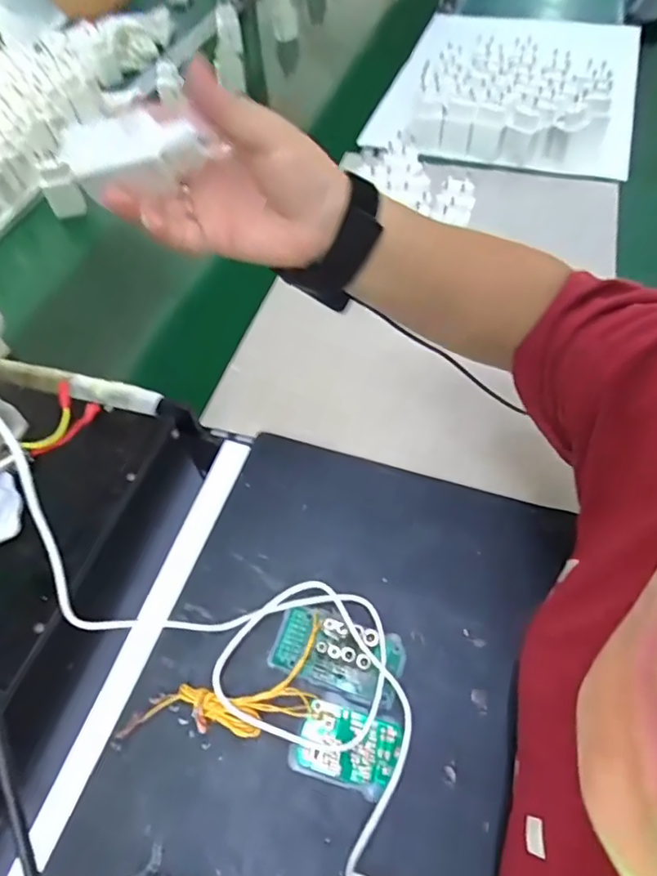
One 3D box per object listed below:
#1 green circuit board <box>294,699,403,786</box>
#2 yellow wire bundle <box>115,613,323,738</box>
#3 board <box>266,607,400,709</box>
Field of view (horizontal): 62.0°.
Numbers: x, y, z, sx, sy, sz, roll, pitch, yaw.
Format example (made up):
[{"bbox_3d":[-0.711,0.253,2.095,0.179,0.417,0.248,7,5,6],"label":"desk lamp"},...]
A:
[{"bbox_3d":[0.013,0.185,0.331,0.058,0.010,0.038,10,57,12],"label":"green circuit board"},{"bbox_3d":[-0.057,0.169,0.342,0.134,0.015,0.052,-24,56,-11],"label":"yellow wire bundle"},{"bbox_3d":[0.005,0.139,0.360,0.082,0.016,0.044,13,57,14],"label":"board"}]

